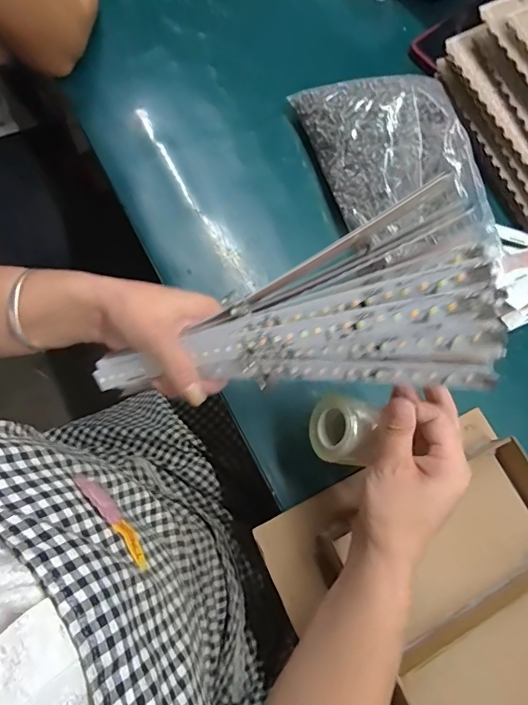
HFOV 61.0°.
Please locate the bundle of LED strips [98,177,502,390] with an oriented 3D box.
[{"bbox_3d":[0.000,-0.012,0.305,0.279,0.048,0.097,-13,73,28],"label":"bundle of LED strips"}]

